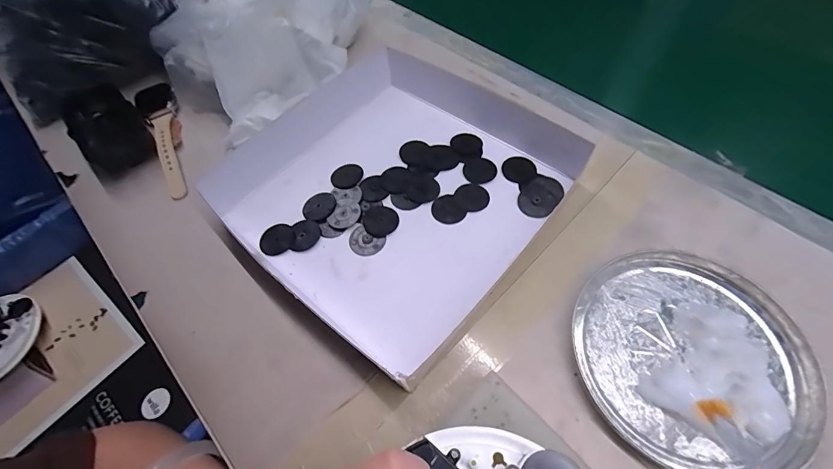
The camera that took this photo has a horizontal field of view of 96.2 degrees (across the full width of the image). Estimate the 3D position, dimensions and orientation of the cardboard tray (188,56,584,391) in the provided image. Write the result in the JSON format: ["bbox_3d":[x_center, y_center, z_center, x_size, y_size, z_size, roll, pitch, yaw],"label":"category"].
[{"bbox_3d":[-0.012,-0.050,0.288,0.227,0.039,0.239,38,69,23],"label":"cardboard tray"}]

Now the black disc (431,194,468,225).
[{"bbox_3d":[0.024,-0.018,0.286,0.022,0.004,0.026,-28,61,-12],"label":"black disc"}]

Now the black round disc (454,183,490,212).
[{"bbox_3d":[0.043,-0.029,0.290,0.024,0.004,0.026,-2,59,3],"label":"black round disc"}]

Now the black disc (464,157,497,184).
[{"bbox_3d":[0.051,-0.053,0.302,0.025,0.004,0.026,-2,59,3],"label":"black disc"}]

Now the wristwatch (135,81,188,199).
[{"bbox_3d":[-0.225,-0.089,0.342,0.034,0.022,0.139,-30,62,-13],"label":"wristwatch"}]

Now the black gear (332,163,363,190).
[{"bbox_3d":[-0.057,-0.048,0.309,0.024,0.005,0.026,-2,59,3],"label":"black gear"}]

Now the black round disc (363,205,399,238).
[{"bbox_3d":[-0.027,-0.011,0.285,0.026,0.004,0.027,-2,59,3],"label":"black round disc"}]

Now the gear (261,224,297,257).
[{"bbox_3d":[-0.105,0.004,0.283,0.026,0.004,0.023,-36,63,-16],"label":"gear"}]

